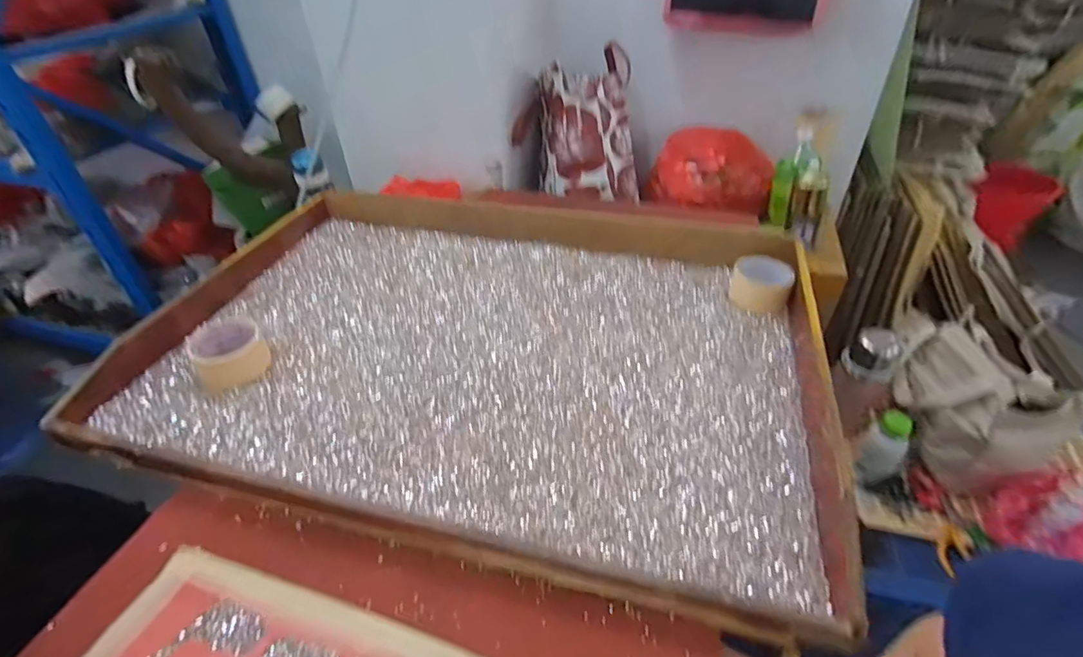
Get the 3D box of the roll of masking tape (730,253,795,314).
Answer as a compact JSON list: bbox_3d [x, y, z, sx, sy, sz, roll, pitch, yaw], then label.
[{"bbox_3d":[0.340,-0.072,0.801,0.085,0.047,0.093,13,42,19],"label":"roll of masking tape"}]

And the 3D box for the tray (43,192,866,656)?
[{"bbox_3d":[-0.095,0.005,0.747,0.913,0.055,0.624,8,41,14],"label":"tray"}]

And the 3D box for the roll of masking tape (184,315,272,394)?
[{"bbox_3d":[-0.433,0.033,0.720,0.090,0.046,0.104,-27,45,-27],"label":"roll of masking tape"}]

